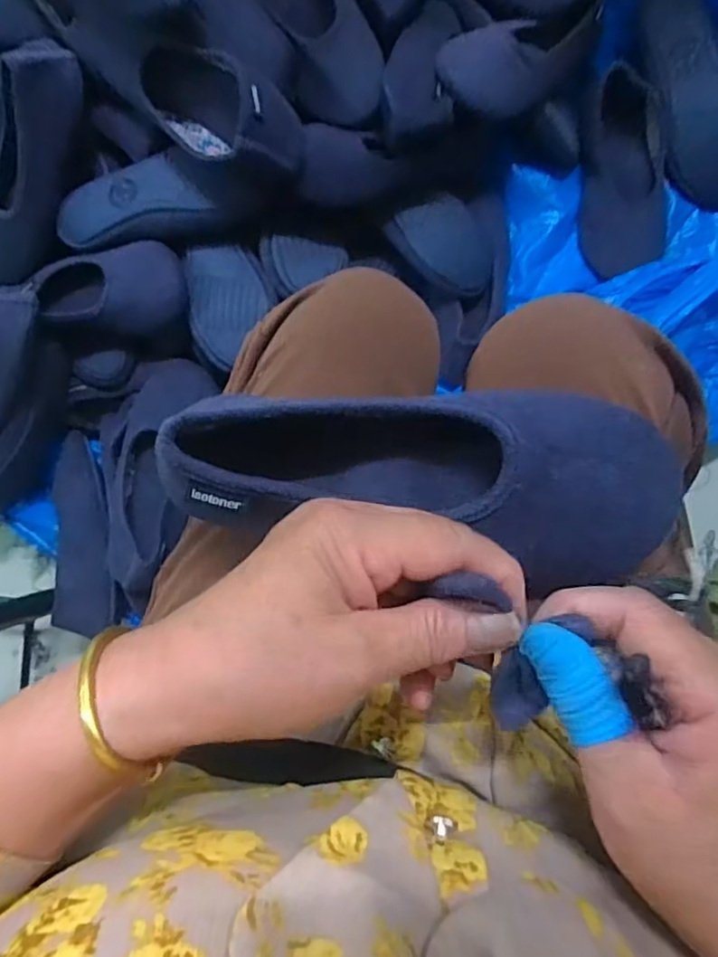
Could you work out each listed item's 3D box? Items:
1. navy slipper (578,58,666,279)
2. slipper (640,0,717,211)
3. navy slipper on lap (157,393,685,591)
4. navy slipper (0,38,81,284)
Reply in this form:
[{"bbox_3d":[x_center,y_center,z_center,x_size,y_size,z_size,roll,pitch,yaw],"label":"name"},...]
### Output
[{"bbox_3d":[0.314,-0.354,0.744,0.097,0.057,0.222,-2,89,6],"label":"navy slipper"},{"bbox_3d":[0.391,-0.440,0.731,0.101,0.055,0.256,-24,101,5],"label":"slipper"},{"bbox_3d":[0.030,0.000,0.309,0.232,0.052,0.084,6,90,0],"label":"navy slipper on lap"},{"bbox_3d":[-0.371,-0.341,0.713,0.095,0.078,0.263,33,119,5],"label":"navy slipper"}]

